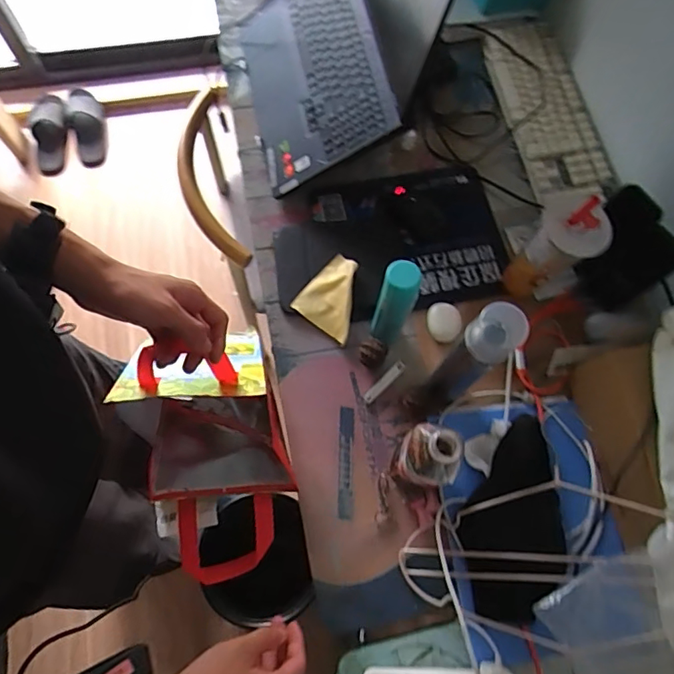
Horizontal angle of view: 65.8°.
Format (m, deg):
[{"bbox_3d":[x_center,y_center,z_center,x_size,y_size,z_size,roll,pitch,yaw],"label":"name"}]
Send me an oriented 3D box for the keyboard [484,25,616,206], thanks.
[{"bbox_3d":[0.366,-0.405,0.910,0.131,0.027,0.352,-10,73,-2],"label":"keyboard"}]

